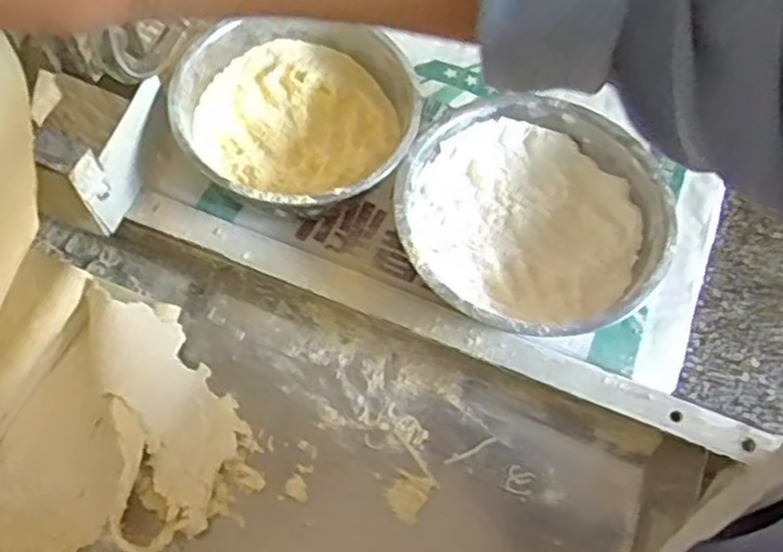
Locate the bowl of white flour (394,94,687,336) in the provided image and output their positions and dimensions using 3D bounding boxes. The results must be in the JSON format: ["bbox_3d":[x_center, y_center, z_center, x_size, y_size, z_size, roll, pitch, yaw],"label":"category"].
[{"bbox_3d":[0.118,-0.038,0.664,0.217,0.073,0.217,1,63,-3],"label":"bowl of white flour"}]

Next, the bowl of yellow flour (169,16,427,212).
[{"bbox_3d":[-0.087,-0.132,0.694,0.201,0.077,0.193,1,63,-3],"label":"bowl of yellow flour"}]

